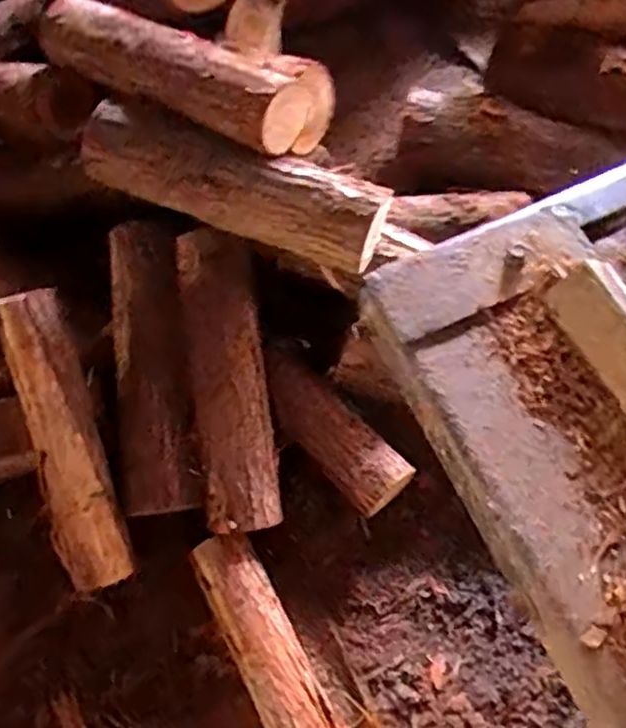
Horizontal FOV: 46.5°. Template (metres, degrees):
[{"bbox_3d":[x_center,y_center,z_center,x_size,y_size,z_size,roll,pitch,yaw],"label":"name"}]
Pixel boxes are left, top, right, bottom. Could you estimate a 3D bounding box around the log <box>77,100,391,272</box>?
[{"bbox_3d":[-0.149,-0.298,1.179,0.534,0.139,0.120,19,67,9],"label":"log"}]

